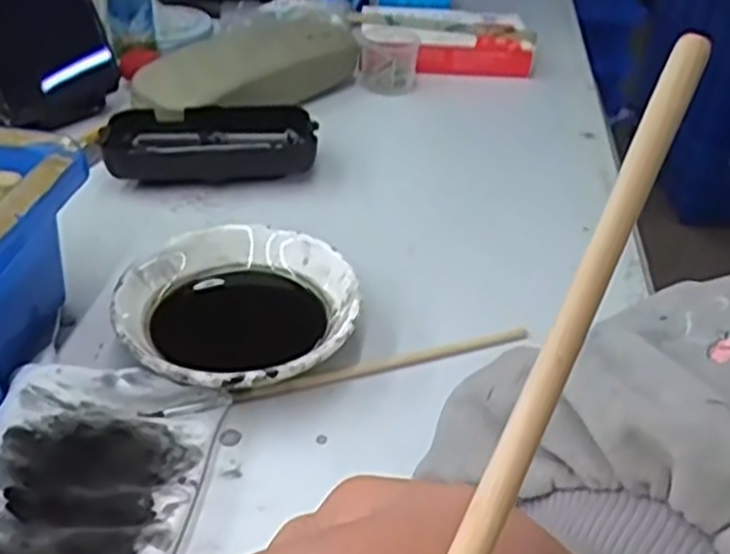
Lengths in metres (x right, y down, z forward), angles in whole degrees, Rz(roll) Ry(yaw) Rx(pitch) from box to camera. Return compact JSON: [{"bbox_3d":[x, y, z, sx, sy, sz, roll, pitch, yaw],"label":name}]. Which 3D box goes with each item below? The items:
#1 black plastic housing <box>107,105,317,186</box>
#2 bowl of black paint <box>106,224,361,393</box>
[{"bbox_3d":[-0.083,-0.073,0.435,0.107,0.027,0.048,-2,36,-8],"label":"black plastic housing"},{"bbox_3d":[-0.051,0.015,0.319,0.091,0.026,0.094,3,36,-2],"label":"bowl of black paint"}]

